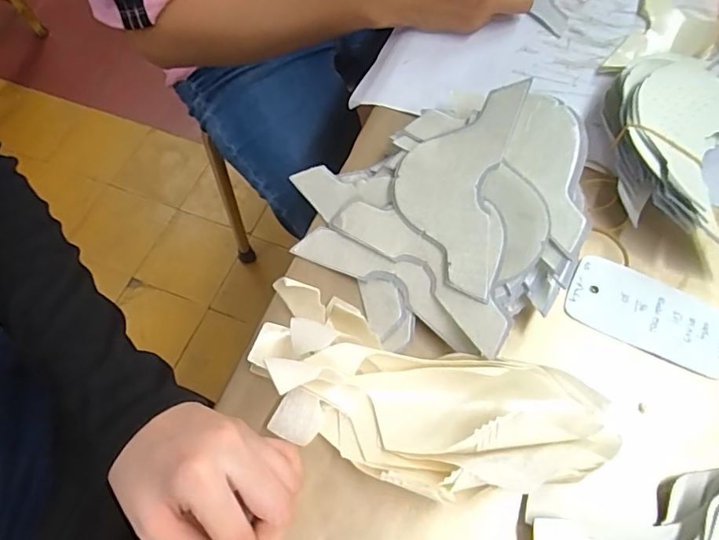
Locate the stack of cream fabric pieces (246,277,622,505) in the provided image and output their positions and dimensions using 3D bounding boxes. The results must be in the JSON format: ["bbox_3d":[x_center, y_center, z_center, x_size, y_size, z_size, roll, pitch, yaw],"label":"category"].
[{"bbox_3d":[0.037,0.076,0.298,0.221,0.042,0.093,17,65,11],"label":"stack of cream fabric pieces"}]

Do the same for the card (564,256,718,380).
[{"bbox_3d":[0.190,0.029,0.340,0.102,0.004,0.050,27,72,14],"label":"card"}]

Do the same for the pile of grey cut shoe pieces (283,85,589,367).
[{"bbox_3d":[0.050,-0.028,0.348,0.186,0.020,0.162,-8,72,19],"label":"pile of grey cut shoe pieces"}]

